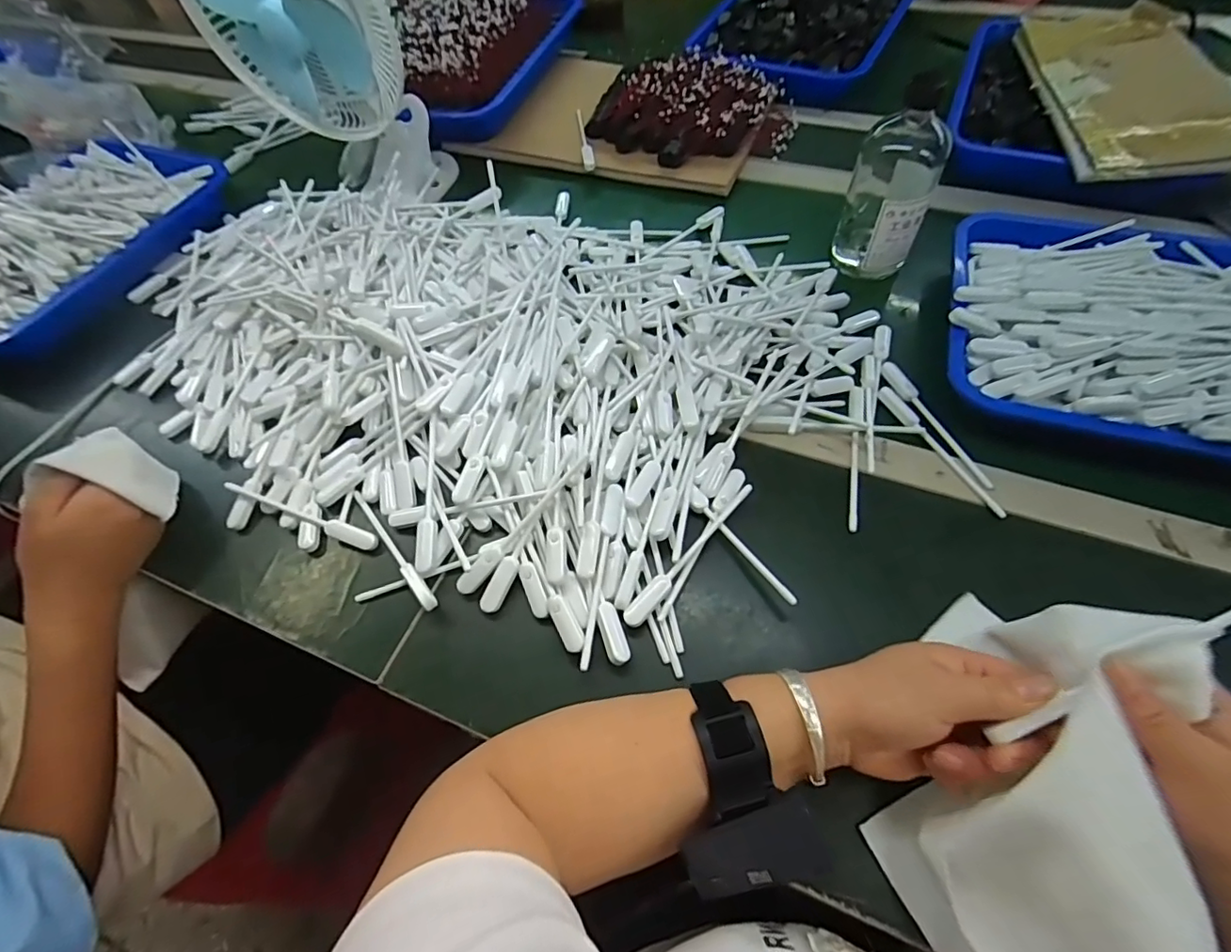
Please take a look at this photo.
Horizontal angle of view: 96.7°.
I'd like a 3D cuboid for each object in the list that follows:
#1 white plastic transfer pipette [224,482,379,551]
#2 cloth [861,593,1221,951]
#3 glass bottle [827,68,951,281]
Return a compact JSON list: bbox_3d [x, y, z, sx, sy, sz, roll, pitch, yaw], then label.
[{"bbox_3d":[-0.261,0.032,0.455,0.144,0.020,0.015,17,62,14],"label":"white plastic transfer pipette"},{"bbox_3d":[0.217,0.162,0.285,0.107,0.111,0.220,11,61,11],"label":"cloth"},{"bbox_3d":[0.268,-0.279,0.531,0.077,0.160,0.083,19,63,15],"label":"glass bottle"}]

